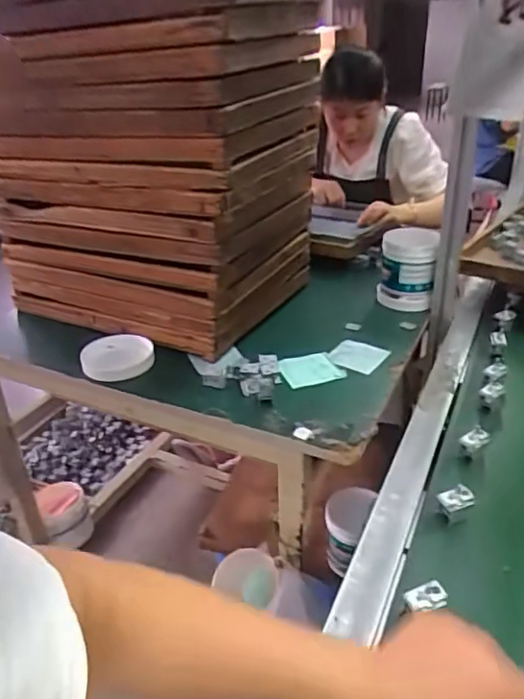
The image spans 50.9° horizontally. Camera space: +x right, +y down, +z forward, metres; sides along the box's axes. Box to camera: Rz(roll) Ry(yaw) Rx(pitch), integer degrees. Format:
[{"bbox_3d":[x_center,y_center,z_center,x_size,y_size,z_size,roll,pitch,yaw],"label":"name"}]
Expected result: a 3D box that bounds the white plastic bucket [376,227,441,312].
[{"bbox_3d":[0.283,-0.148,1.077,0.101,0.161,0.095,4,30,12],"label":"white plastic bucket"}]

